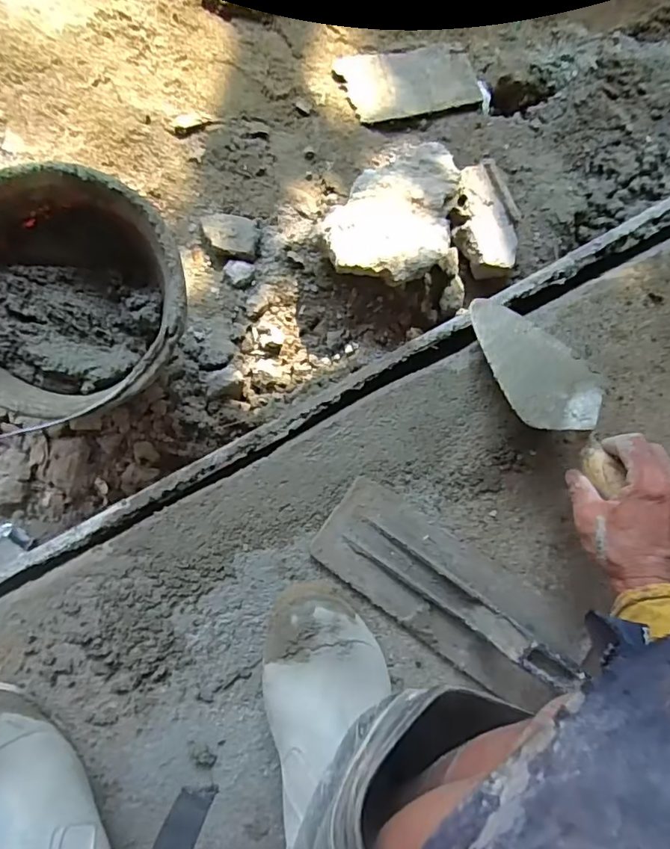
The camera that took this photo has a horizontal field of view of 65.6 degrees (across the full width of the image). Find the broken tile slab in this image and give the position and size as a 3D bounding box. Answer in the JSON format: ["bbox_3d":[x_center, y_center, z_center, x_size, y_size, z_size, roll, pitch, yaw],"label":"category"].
[{"bbox_3d":[0.118,-0.502,0.760,0.211,0.013,0.113,-14,78,-11],"label":"broken tile slab"}]

